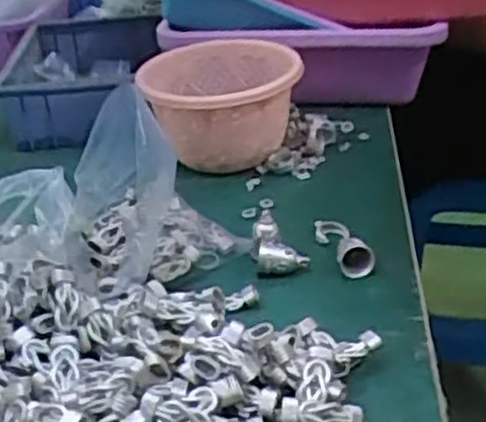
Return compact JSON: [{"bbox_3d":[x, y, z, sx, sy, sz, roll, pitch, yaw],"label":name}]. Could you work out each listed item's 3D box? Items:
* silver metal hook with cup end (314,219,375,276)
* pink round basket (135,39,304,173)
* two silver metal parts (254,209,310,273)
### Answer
[{"bbox_3d":[0.072,0.023,0.559,0.023,0.022,0.065,-10,29,-11],"label":"silver metal hook with cup end"},{"bbox_3d":[-0.016,-0.091,0.681,0.132,0.088,0.137,-3,29,2],"label":"pink round basket"},{"bbox_3d":[0.027,0.022,0.550,0.036,0.028,0.037,-6,29,-2],"label":"two silver metal parts"}]

